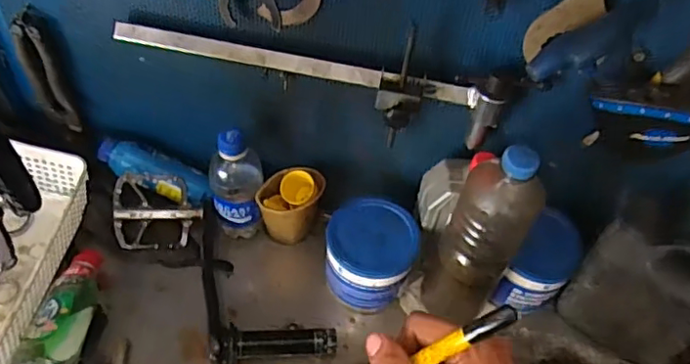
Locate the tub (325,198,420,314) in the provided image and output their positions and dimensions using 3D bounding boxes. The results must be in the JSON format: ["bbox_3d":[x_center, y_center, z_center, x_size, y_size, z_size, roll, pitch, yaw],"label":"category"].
[{"bbox_3d":[0.029,0.092,0.680,0.100,0.099,0.099,2,49,-2],"label":"tub"}]

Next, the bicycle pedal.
[{"bbox_3d":[-0.230,0.037,0.713,0.101,0.091,0.033,2,12,-12],"label":"bicycle pedal"}]

